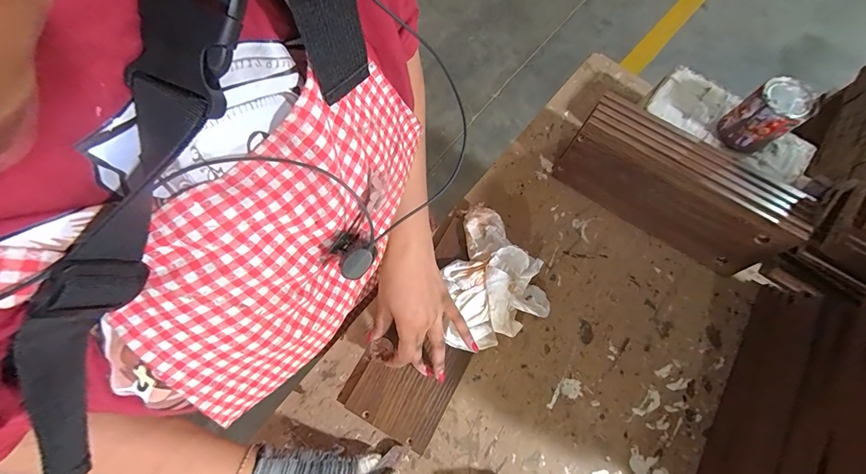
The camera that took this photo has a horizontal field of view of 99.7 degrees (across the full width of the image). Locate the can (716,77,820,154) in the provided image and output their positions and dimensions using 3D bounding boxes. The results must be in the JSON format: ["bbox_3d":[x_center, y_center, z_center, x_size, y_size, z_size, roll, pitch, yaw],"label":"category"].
[{"bbox_3d":[0.430,-0.157,0.473,0.064,0.072,0.063,2,74,-6],"label":"can"}]

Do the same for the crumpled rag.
[{"bbox_3d":[0.080,0.047,0.503,0.144,0.042,0.187,-9,72,-5],"label":"crumpled rag"}]

